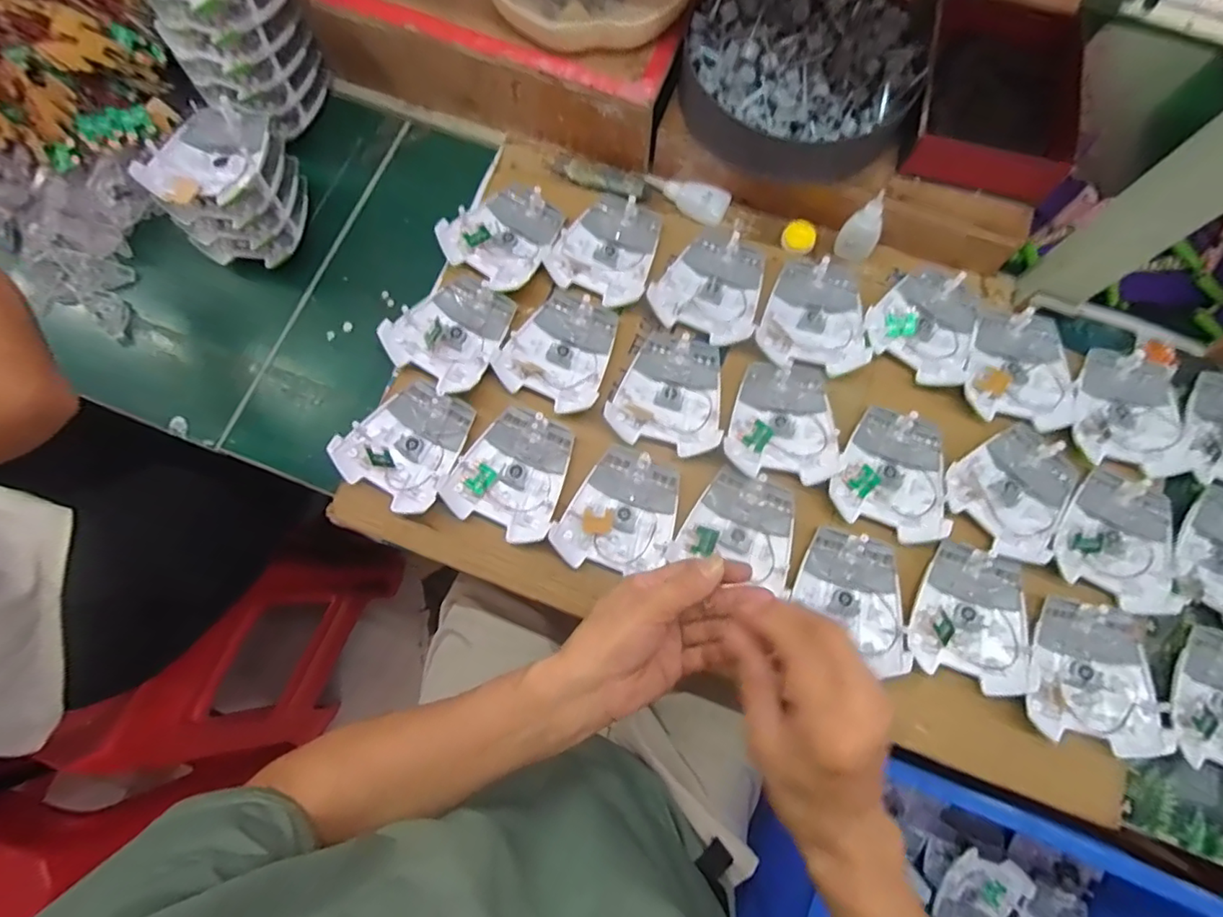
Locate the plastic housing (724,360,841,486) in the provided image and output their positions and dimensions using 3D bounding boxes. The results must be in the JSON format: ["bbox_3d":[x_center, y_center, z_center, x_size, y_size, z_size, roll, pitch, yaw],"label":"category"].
[{"bbox_3d":[0.152,-0.036,0.503,0.091,0.016,0.108,8,77,2],"label":"plastic housing"}]

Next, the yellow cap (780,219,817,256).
[{"bbox_3d":[0.187,-0.219,0.564,0.032,0.012,0.032,0,77,0],"label":"yellow cap"}]

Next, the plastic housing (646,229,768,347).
[{"bbox_3d":[0.097,-0.165,0.538,0.096,0.016,0.105,26,79,6],"label":"plastic housing"}]

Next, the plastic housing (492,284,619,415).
[{"bbox_3d":[-0.044,-0.103,0.526,0.095,0.016,0.112,27,79,6],"label":"plastic housing"}]

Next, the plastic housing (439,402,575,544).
[{"bbox_3d":[-0.084,0.011,0.500,0.093,0.016,0.107,24,79,6],"label":"plastic housing"}]

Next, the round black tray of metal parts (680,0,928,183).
[{"bbox_3d":[0.172,-0.359,0.519,0.200,0.053,0.190,0,77,0],"label":"round black tray of metal parts"}]

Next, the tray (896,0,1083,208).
[{"bbox_3d":[0.348,-0.331,0.520,0.140,0.045,0.178,17,78,4],"label":"tray"}]

